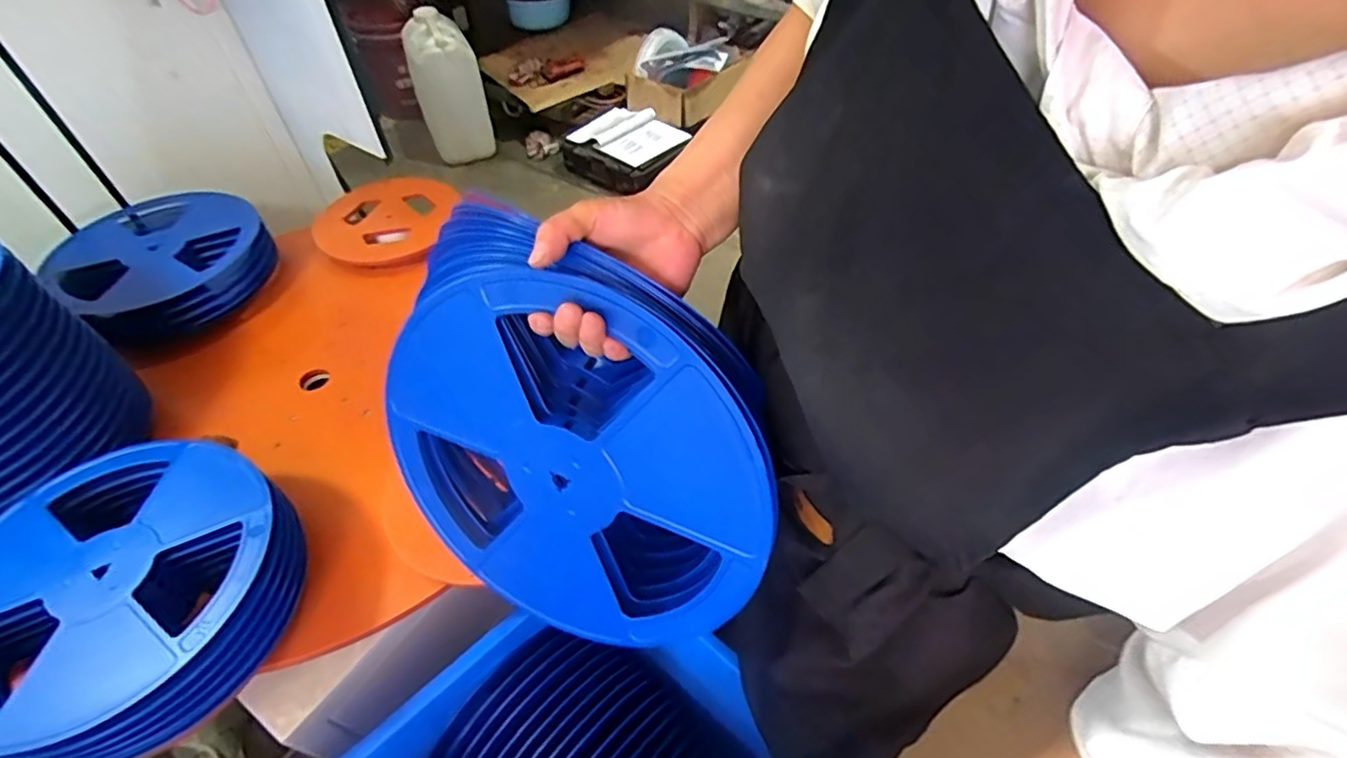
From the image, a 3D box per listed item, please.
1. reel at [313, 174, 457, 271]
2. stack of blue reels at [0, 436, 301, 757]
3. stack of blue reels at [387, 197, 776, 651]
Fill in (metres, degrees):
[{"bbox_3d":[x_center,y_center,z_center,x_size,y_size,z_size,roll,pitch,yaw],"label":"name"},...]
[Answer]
[{"bbox_3d":[-0.552,-0.316,1.187,0.256,0.043,0.279,10,50,8],"label":"reel"},{"bbox_3d":[-0.587,0.226,0.662,0.319,0.088,0.310,26,54,20],"label":"stack of blue reels"},{"bbox_3d":[-0.071,0.054,0.485,0.310,0.316,0.073,21,30,11],"label":"stack of blue reels"}]

